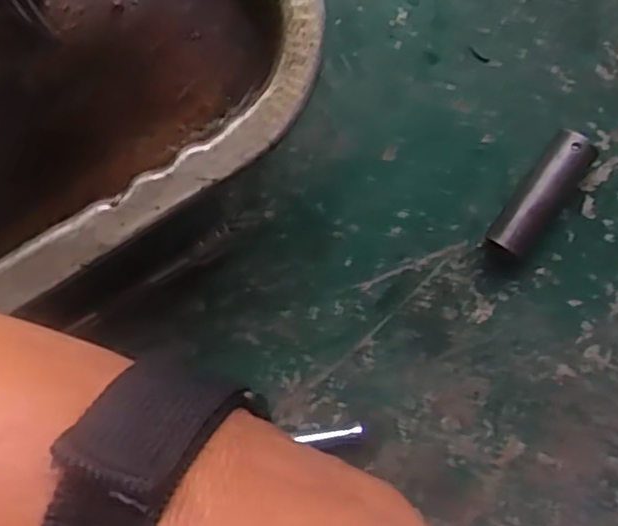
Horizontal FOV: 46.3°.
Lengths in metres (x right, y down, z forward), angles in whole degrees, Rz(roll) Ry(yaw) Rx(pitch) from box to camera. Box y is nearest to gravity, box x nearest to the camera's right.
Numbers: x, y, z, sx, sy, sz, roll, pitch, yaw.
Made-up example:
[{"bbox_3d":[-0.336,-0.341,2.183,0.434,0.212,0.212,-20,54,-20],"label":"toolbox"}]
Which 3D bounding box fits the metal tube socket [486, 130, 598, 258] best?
[{"bbox_3d":[0.143,-0.040,0.440,0.030,0.025,0.081,33,93,-9],"label":"metal tube socket"}]

